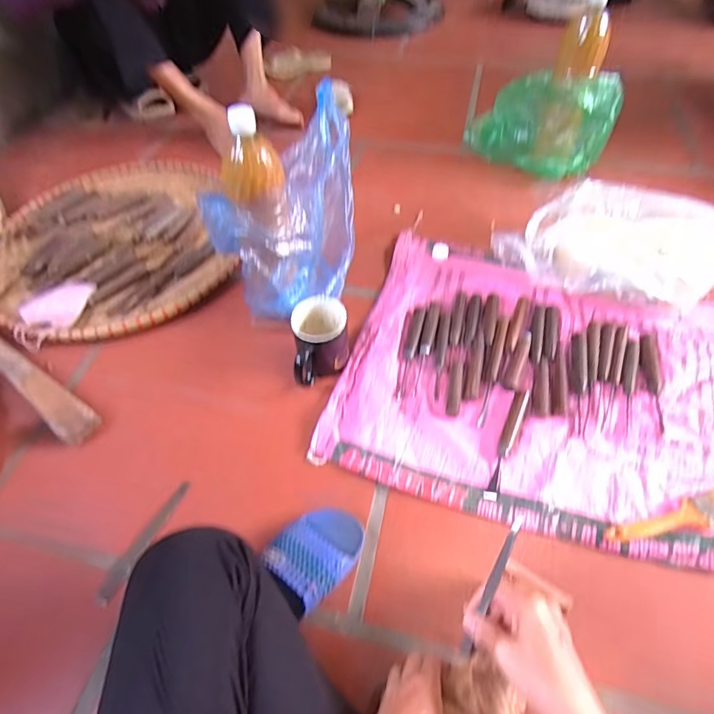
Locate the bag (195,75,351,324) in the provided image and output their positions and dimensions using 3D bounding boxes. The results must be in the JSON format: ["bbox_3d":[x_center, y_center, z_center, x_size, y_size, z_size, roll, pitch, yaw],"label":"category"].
[{"bbox_3d":[-0.120,-0.232,0.753,0.238,0.220,0.256,-5,52,0],"label":"bag"}]

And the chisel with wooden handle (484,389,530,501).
[{"bbox_3d":[0.207,0.114,0.645,0.020,0.016,0.173,19,56,17],"label":"chisel with wooden handle"}]

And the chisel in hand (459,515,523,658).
[{"bbox_3d":[0.125,0.215,0.438,0.011,0.012,0.143,22,97,19],"label":"chisel in hand"}]

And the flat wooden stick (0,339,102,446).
[{"bbox_3d":[-0.520,0.022,0.720,0.330,0.062,0.053,29,59,23],"label":"flat wooden stick"}]

